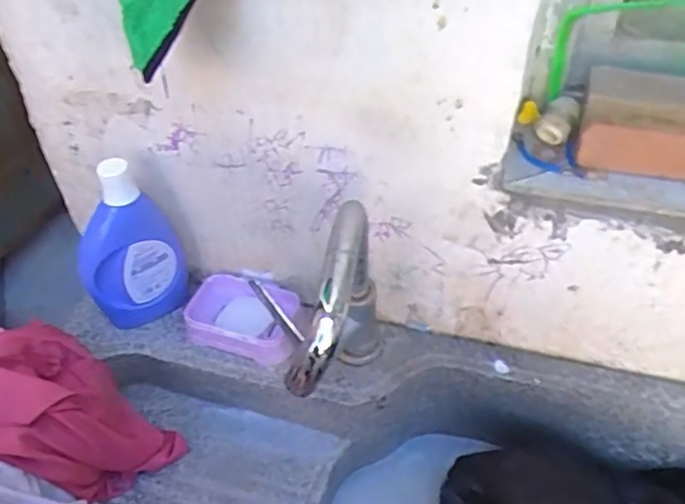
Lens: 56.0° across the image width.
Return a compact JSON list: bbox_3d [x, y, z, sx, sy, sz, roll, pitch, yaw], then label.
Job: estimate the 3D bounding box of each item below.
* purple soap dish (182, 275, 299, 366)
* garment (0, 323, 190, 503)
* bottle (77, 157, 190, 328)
[{"bbox_3d":[-0.110,0.076,0.731,0.140,0.038,0.085,13,47,15],"label":"purple soap dish"},{"bbox_3d":[-0.303,0.169,0.644,0.250,0.162,0.130,-9,45,-7],"label":"garment"},{"bbox_3d":[-0.238,-0.012,0.702,0.102,0.195,0.069,-28,51,-24],"label":"bottle"}]

